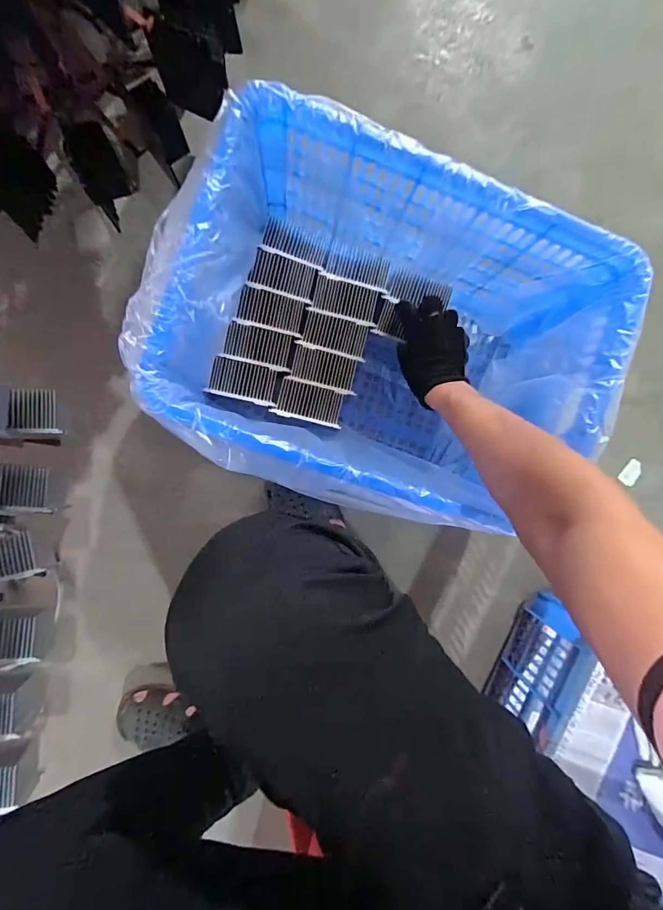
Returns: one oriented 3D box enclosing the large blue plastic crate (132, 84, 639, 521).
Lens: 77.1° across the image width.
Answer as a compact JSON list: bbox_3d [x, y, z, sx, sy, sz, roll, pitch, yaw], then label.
[{"bbox_3d":[0.051,-0.135,0.570,0.484,0.293,0.368,21,89,-8],"label":"large blue plastic crate"}]

